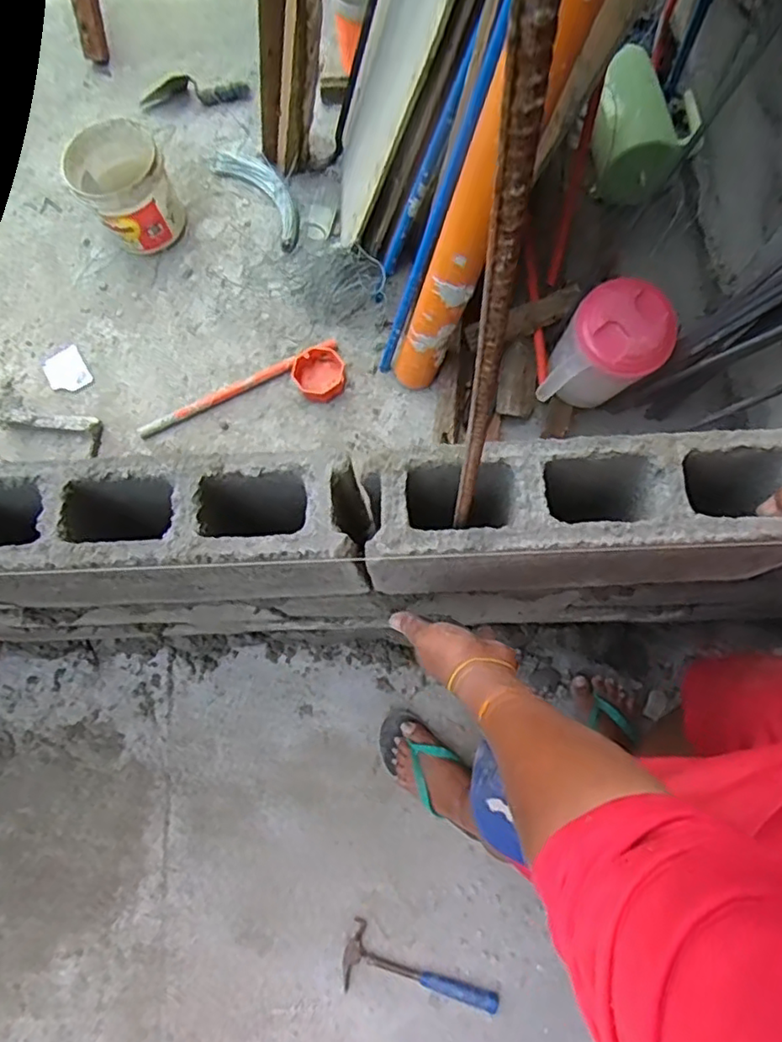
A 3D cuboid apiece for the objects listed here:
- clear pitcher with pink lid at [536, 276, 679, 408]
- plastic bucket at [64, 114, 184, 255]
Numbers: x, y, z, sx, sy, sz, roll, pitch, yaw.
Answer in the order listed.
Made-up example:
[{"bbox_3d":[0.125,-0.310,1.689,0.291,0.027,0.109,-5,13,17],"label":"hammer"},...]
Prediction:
[{"bbox_3d":[0.379,-0.291,1.080,0.166,0.206,0.169,-1,75,2],"label":"clear pitcher with pink lid"},{"bbox_3d":[-0.573,-0.716,1.329,0.190,0.196,0.173,0,75,1],"label":"plastic bucket"}]

